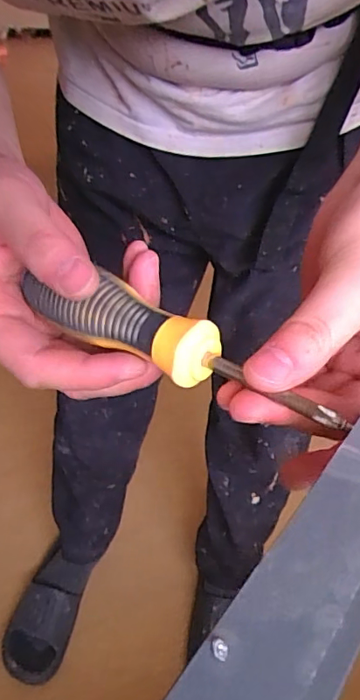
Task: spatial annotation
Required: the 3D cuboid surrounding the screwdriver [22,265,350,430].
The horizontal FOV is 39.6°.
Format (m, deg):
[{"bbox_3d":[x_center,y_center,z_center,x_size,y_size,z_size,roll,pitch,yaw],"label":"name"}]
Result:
[{"bbox_3d":[-0.007,-0.005,0.194,0.138,0.020,0.021,22,44,26],"label":"screwdriver"}]

